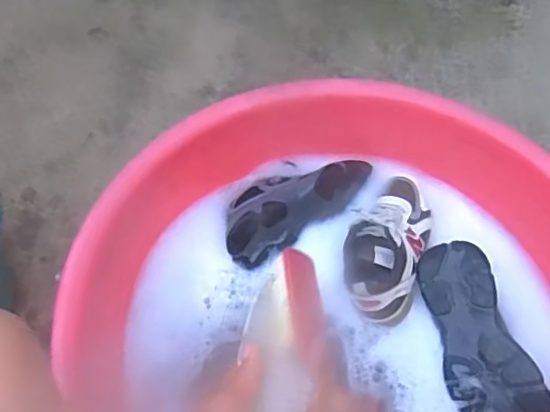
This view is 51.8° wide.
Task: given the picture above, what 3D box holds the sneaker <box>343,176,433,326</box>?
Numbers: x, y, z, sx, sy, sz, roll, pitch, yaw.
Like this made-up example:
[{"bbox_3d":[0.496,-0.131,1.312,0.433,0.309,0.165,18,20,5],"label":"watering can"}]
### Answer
[{"bbox_3d":[0.166,0.045,0.815,0.109,0.078,0.244,19,58,9],"label":"sneaker"}]

